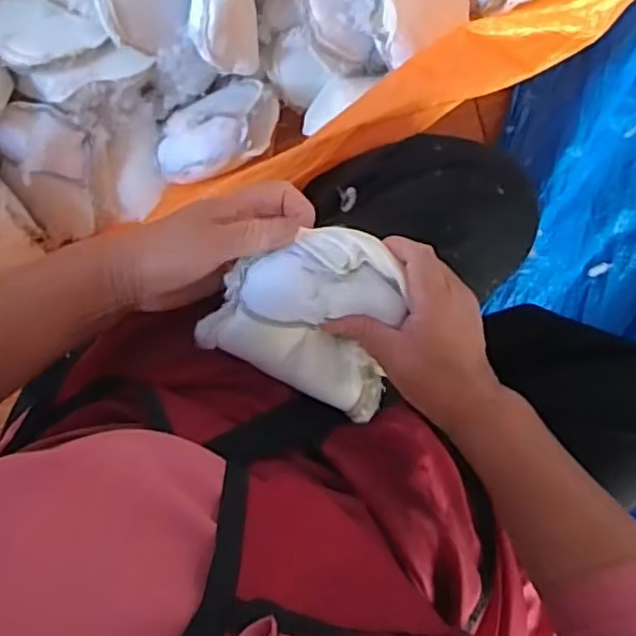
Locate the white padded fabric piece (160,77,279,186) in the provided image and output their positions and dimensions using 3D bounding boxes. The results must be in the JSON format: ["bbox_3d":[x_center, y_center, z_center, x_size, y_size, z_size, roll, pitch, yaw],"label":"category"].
[{"bbox_3d":[-0.120,-0.234,0.823,0.123,0.054,0.178,27,62,14],"label":"white padded fabric piece"}]

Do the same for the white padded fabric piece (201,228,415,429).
[{"bbox_3d":[0.003,-0.003,0.437,0.129,0.041,0.111,26,96,-7],"label":"white padded fabric piece"}]

